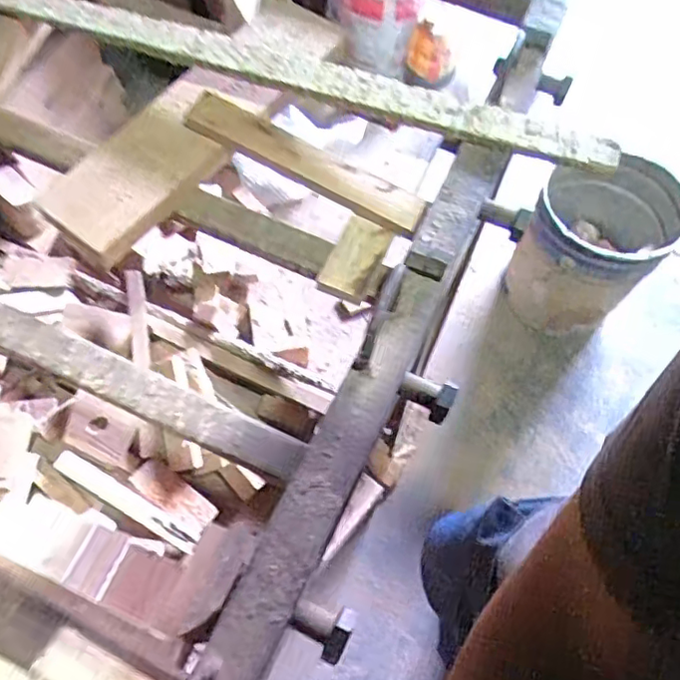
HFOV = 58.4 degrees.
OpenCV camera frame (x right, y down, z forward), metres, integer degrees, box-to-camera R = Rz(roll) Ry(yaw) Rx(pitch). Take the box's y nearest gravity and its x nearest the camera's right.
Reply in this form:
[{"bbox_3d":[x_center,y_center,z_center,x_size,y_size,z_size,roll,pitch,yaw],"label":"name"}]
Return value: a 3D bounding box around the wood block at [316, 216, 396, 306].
[{"bbox_3d":[0.018,-0.099,0.742,0.058,0.025,0.106,22,65,9],"label":"wood block"}]

